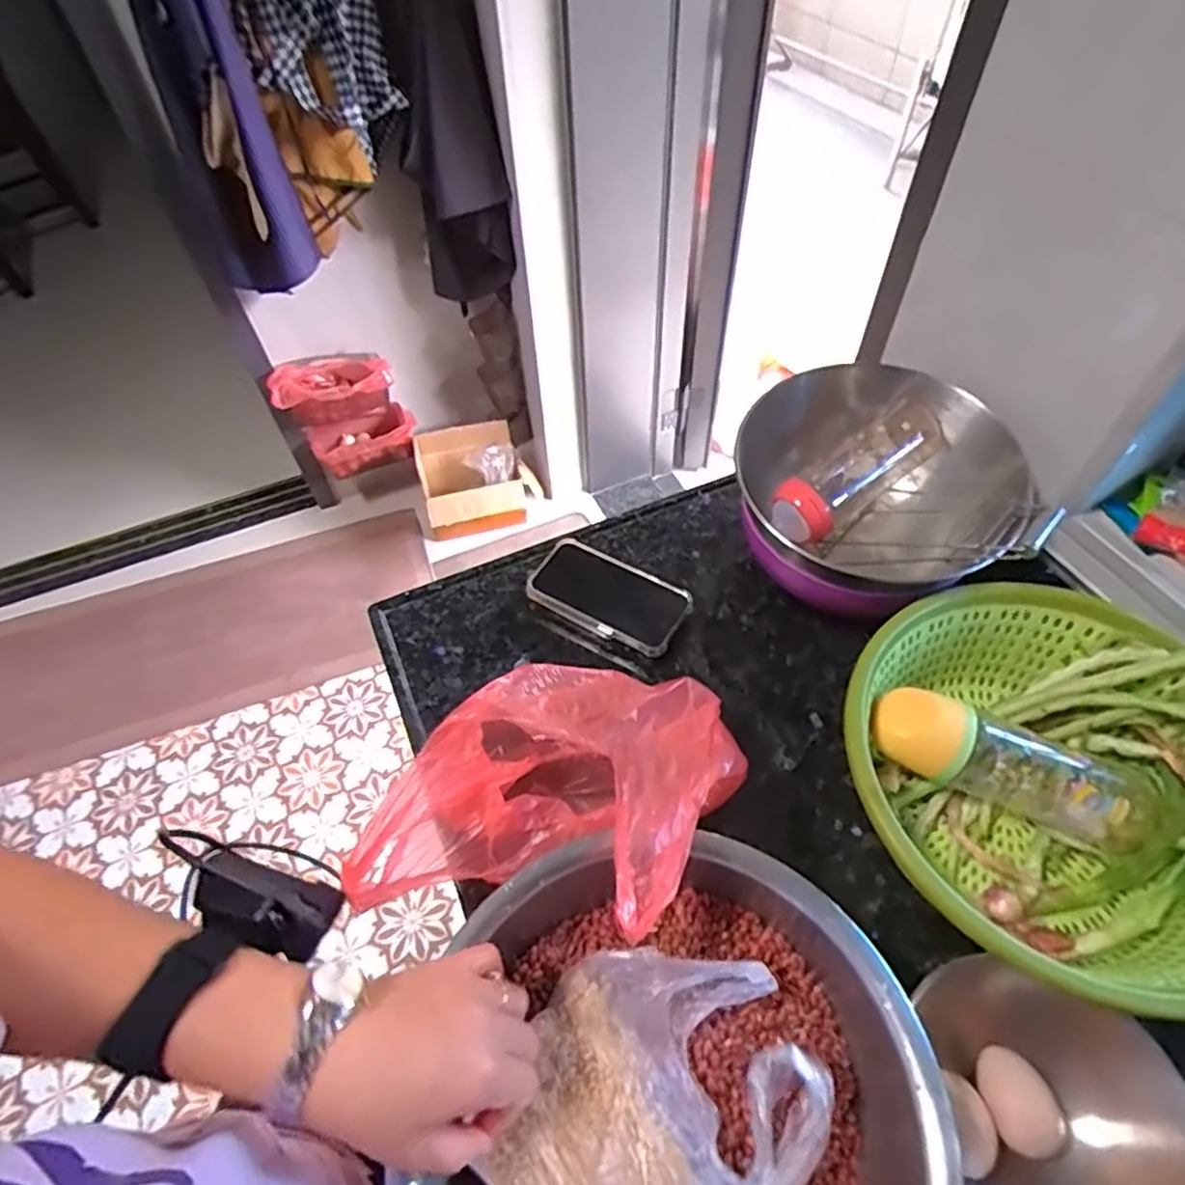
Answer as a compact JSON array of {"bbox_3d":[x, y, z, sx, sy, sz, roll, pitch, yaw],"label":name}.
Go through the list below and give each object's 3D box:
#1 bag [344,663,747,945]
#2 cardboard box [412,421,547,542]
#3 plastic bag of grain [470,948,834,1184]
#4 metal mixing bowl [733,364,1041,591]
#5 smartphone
[{"bbox_3d":[-0.020,0.140,0.485,0.233,0.152,0.189,8,55,9],"label":"bag"},{"bbox_3d":[-0.303,-0.303,1.795,0.302,0.225,0.179,-20,55,-11],"label":"cardboard box"},{"bbox_3d":[0.039,0.293,0.379,0.158,0.035,0.169,20,57,17],"label":"plastic bag of grain"},{"bbox_3d":[0.272,-0.095,0.629,0.196,0.122,0.230,-29,58,-17],"label":"metal mixing bowl"},{"bbox_3d":[0.017,0.001,0.664,0.153,0.017,0.082,27,68,17],"label":"smartphone"}]

